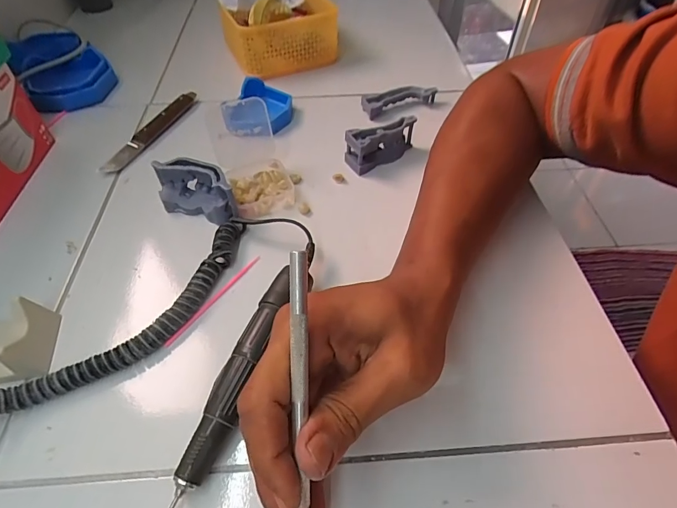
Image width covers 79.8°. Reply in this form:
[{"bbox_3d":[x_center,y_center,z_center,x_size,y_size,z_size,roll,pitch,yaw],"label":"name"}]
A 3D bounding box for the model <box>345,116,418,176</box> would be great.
[{"bbox_3d":[0.044,-0.111,0.404,0.073,0.039,0.026,-26,57,-21],"label":"model"}]

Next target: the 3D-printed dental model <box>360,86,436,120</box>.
[{"bbox_3d":[0.071,-0.179,0.473,0.088,0.023,0.024,-20,52,-15],"label":"3D-printed dental model"}]

